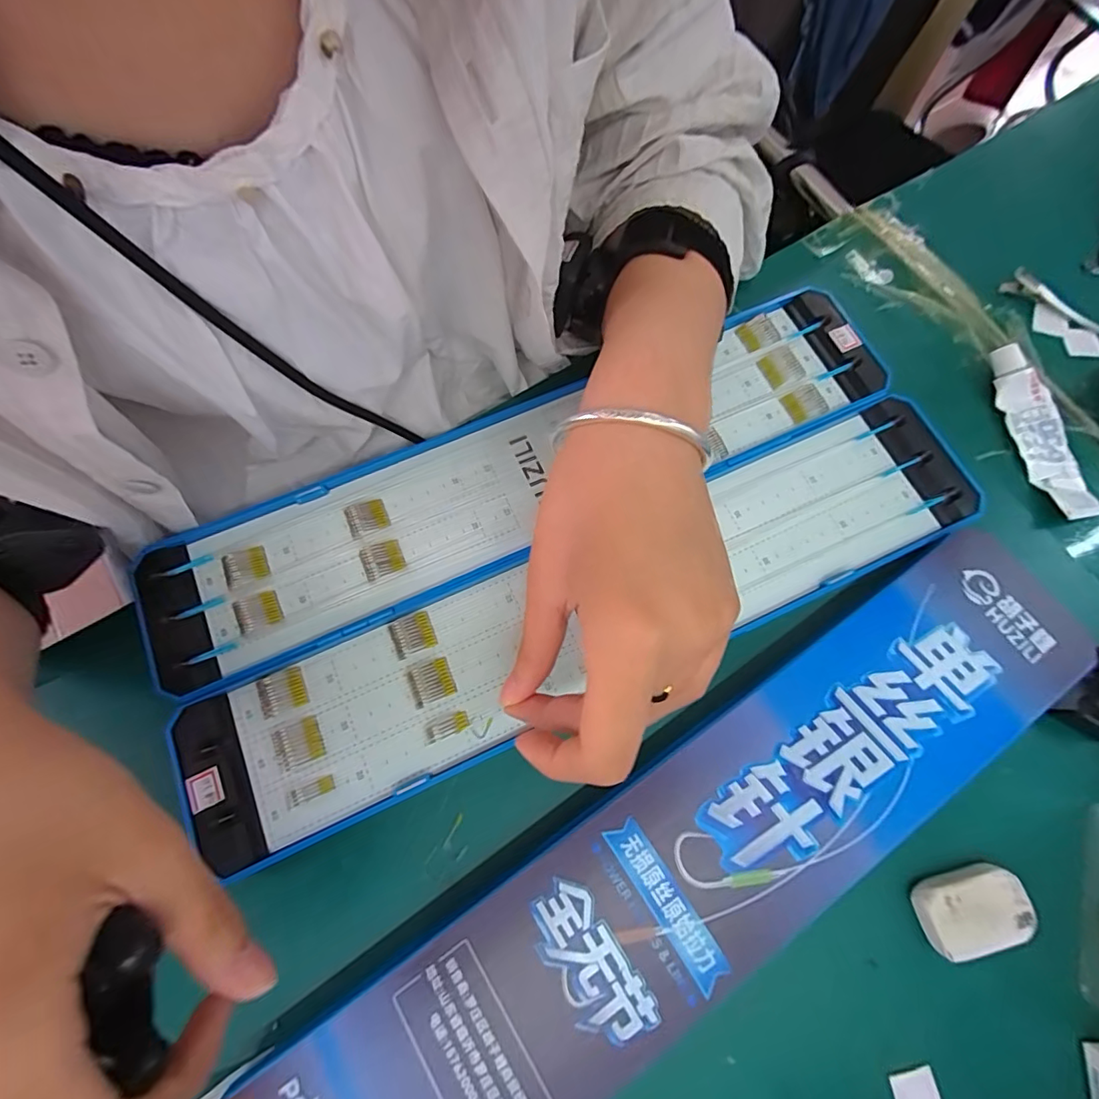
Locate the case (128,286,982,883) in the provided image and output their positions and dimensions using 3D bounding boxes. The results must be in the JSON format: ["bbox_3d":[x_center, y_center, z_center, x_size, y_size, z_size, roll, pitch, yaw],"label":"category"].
[{"bbox_3d":[0.010,-0.008,0.289,0.442,0.013,0.178,-23,75,-7],"label":"case"}]

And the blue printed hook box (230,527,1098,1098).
[{"bbox_3d":[0.070,0.142,0.236,0.431,0.023,0.088,-33,76,-10],"label":"blue printed hook box"}]

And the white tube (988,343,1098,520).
[{"bbox_3d":[0.296,-0.073,0.306,0.028,0.012,0.112,-9,74,-4],"label":"white tube"}]

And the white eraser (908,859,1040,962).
[{"bbox_3d":[0.195,0.165,0.237,0.047,0.017,0.031,-12,74,-5],"label":"white eraser"}]

